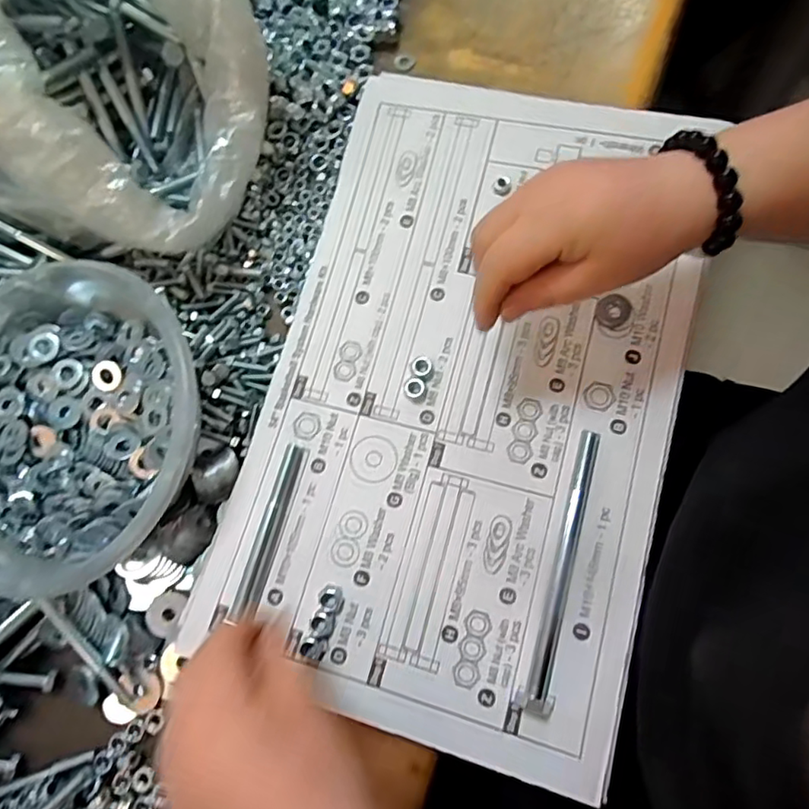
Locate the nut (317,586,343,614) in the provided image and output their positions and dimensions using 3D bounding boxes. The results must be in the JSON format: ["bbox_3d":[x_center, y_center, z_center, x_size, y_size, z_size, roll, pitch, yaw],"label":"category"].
[{"bbox_3d":[-0.041,0.110,0.328,0.015,0.004,0.014,15,78,12],"label":"nut"}]

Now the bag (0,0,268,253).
[{"bbox_3d":[-0.212,-0.212,0.364,0.219,0.150,0.194,20,78,13],"label":"bag"}]

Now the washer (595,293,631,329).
[{"bbox_3d":[0.126,-0.056,0.350,0.019,0.004,0.020,0,90,10],"label":"washer"}]

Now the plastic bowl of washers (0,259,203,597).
[{"bbox_3d":[-0.222,0.012,0.356,0.188,0.062,0.190,-2,75,8],"label":"plastic bowl of washers"}]

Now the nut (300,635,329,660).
[{"bbox_3d":[-0.050,0.134,0.319,0.014,0.005,0.013,-2,75,8],"label":"nut"}]

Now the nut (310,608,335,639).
[{"bbox_3d":[-0.046,0.122,0.323,0.014,0.005,0.014,-2,75,8],"label":"nut"}]

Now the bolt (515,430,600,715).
[{"bbox_3d":[0.089,0.087,0.315,0.017,0.012,0.150,16,78,12],"label":"bolt"}]

